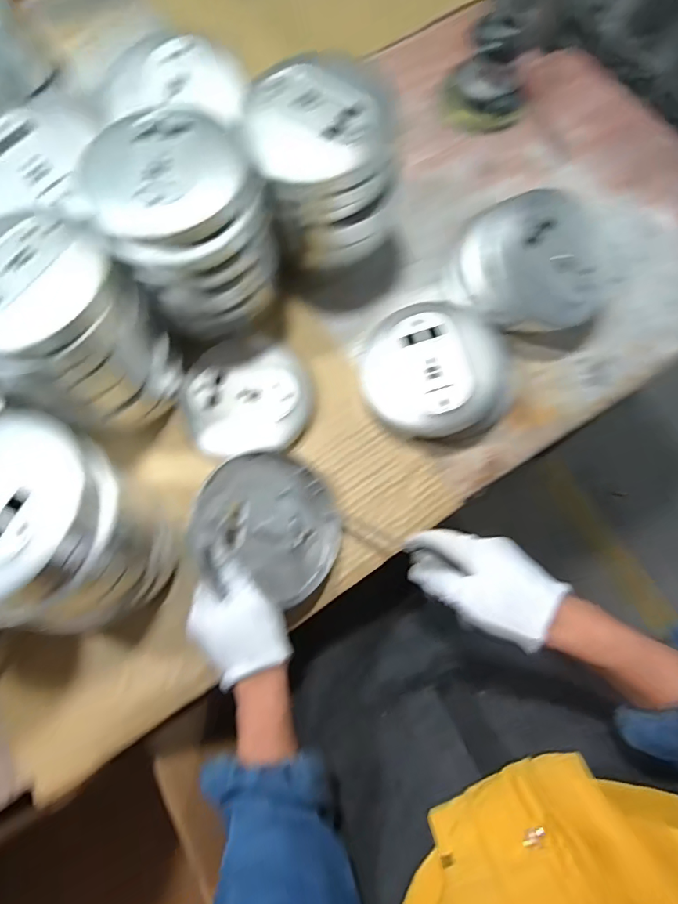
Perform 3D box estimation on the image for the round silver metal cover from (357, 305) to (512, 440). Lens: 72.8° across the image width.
[{"bbox_3d":[0.098,-0.080,0.461,0.147,0.047,0.147,-2,77,9],"label":"round silver metal cover"}]

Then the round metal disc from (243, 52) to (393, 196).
[{"bbox_3d":[-0.018,-0.281,0.396,0.119,0.025,0.113,0,87,3],"label":"round metal disc"}]

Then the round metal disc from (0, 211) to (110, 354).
[{"bbox_3d":[-0.246,-0.134,0.358,0.117,0.025,0.117,0,72,1],"label":"round metal disc"}]

